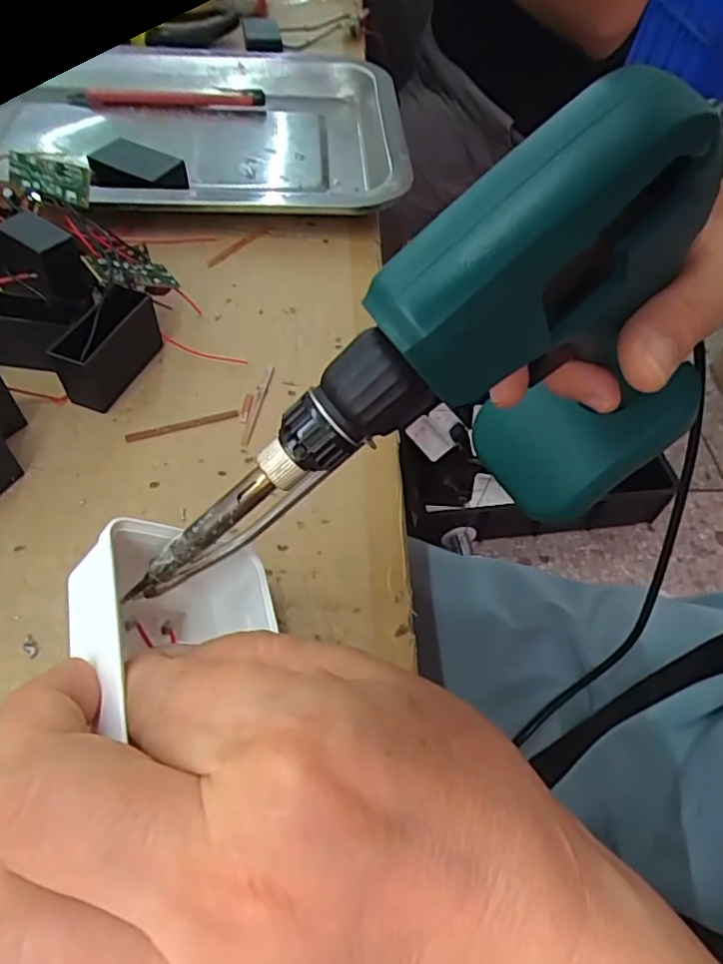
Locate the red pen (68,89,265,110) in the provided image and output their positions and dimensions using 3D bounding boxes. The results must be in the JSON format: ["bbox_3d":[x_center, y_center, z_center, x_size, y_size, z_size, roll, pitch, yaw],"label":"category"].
[{"bbox_3d":[-0.136,-0.271,0.423,0.131,0.011,0.013,-4,54,-7],"label":"red pen"}]

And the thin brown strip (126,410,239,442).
[{"bbox_3d":[-0.076,-0.024,0.254,0.046,0.004,0.004,-16,70,-15],"label":"thin brown strip"}]

